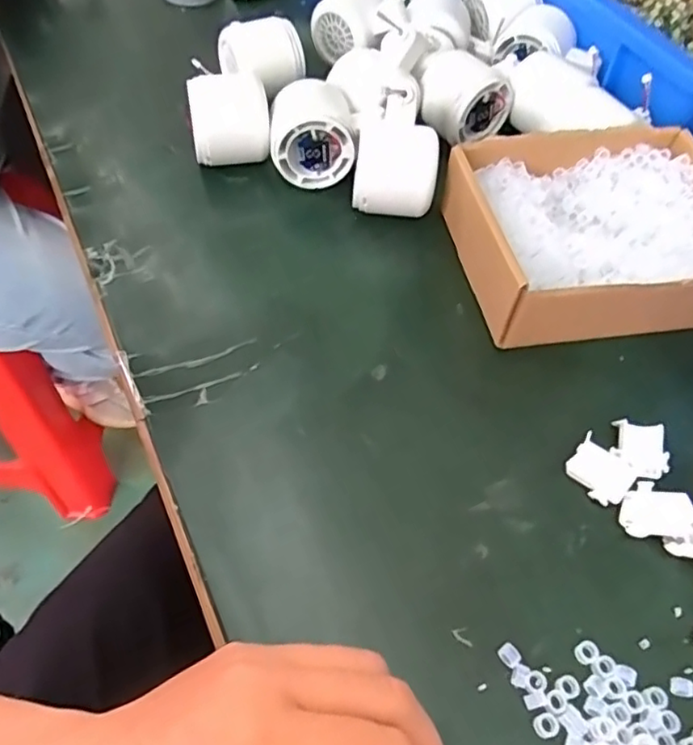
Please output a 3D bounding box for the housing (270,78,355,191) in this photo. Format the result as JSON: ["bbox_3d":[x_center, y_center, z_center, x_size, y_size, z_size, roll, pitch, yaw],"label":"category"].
[{"bbox_3d":[-0.024,-0.171,0.450,0.056,0.059,0.062,0,55,-4],"label":"housing"}]

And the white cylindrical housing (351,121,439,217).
[{"bbox_3d":[0.033,-0.135,0.428,0.054,0.050,0.046,4,55,-1],"label":"white cylindrical housing"}]

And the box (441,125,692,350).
[{"bbox_3d":[0.161,-0.091,0.400,0.177,0.046,0.134,-9,56,-9],"label":"box"}]

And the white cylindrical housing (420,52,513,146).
[{"bbox_3d":[0.086,-0.213,0.477,0.061,0.048,0.060,-30,62,-22],"label":"white cylindrical housing"}]

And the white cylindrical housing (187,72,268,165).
[{"bbox_3d":[-0.083,-0.181,0.449,0.054,0.048,0.053,-7,56,-8],"label":"white cylindrical housing"}]

